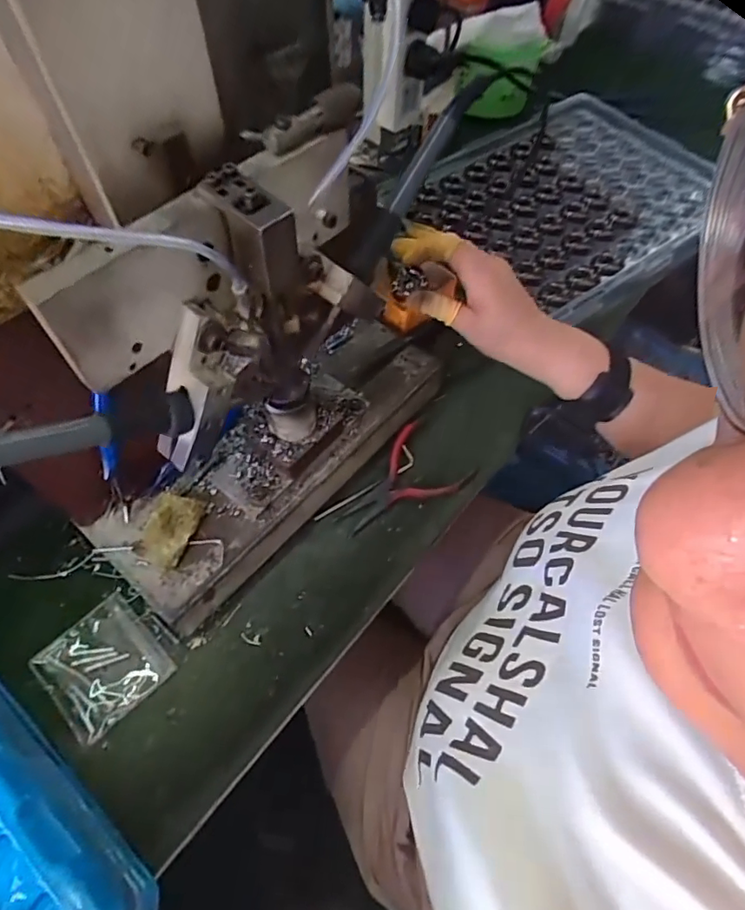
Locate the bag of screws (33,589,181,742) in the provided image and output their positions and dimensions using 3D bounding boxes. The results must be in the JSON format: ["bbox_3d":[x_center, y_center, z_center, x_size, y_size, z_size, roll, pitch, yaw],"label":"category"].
[{"bbox_3d":[-0.193,0.150,0.382,0.079,0.004,0.071,41,67,20],"label":"bag of screws"}]

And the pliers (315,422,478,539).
[{"bbox_3d":[0.023,0.027,0.444,0.068,0.025,0.119,40,66,19],"label":"pliers"}]

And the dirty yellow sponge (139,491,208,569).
[{"bbox_3d":[-0.144,0.053,0.379,0.035,0.010,0.051,11,60,5],"label":"dirty yellow sponge"}]

